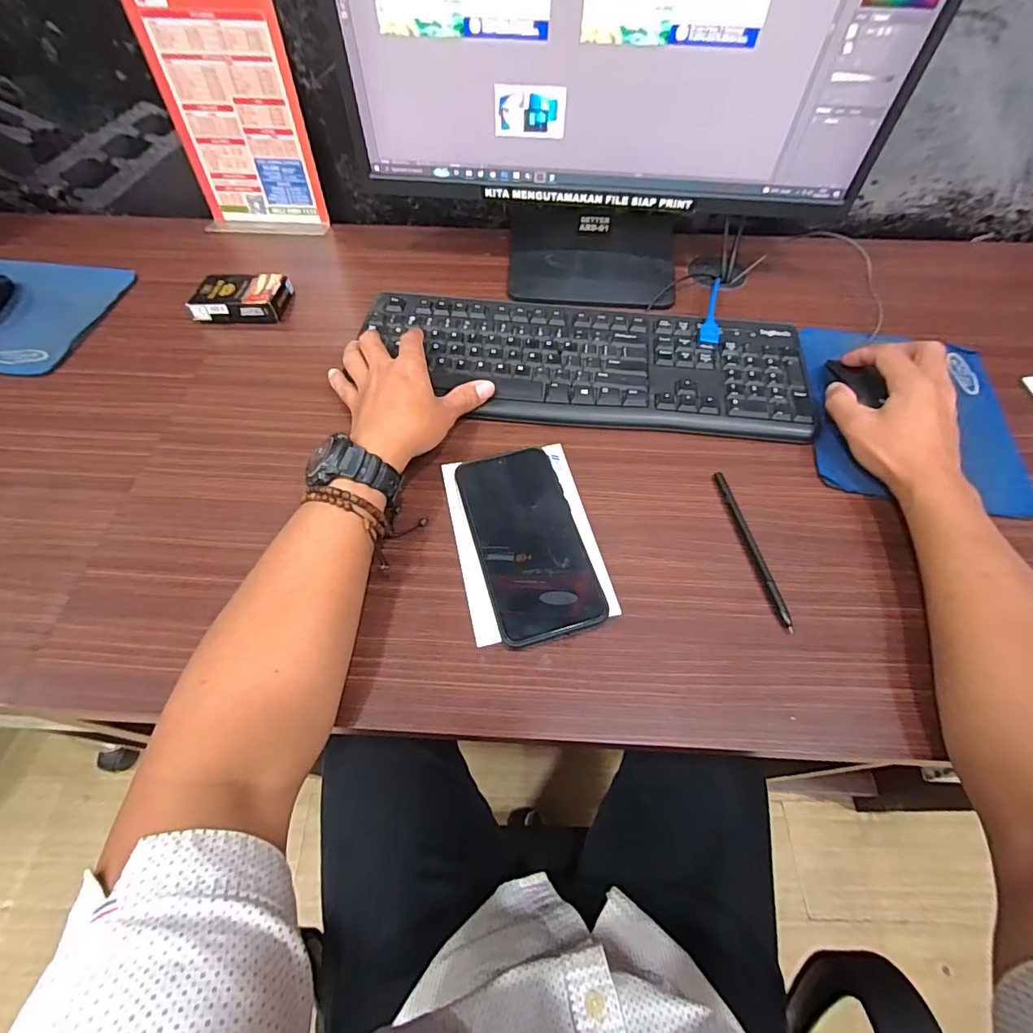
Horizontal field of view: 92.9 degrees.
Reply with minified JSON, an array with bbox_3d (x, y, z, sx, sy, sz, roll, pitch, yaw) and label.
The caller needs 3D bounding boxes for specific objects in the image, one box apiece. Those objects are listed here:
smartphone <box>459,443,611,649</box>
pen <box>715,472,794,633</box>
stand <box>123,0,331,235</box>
[{"bbox_3d":[0.008,0.017,0.384,0.079,0.016,0.159,-14,61,-9],"label":"smartphone"},{"bbox_3d":[0.184,0.022,0.385,0.007,0.007,0.139,-8,61,-5],"label":"pen"},{"bbox_3d":[-0.315,-0.441,0.554,0.147,0.206,0.059,0,60,-1],"label":"stand"}]

